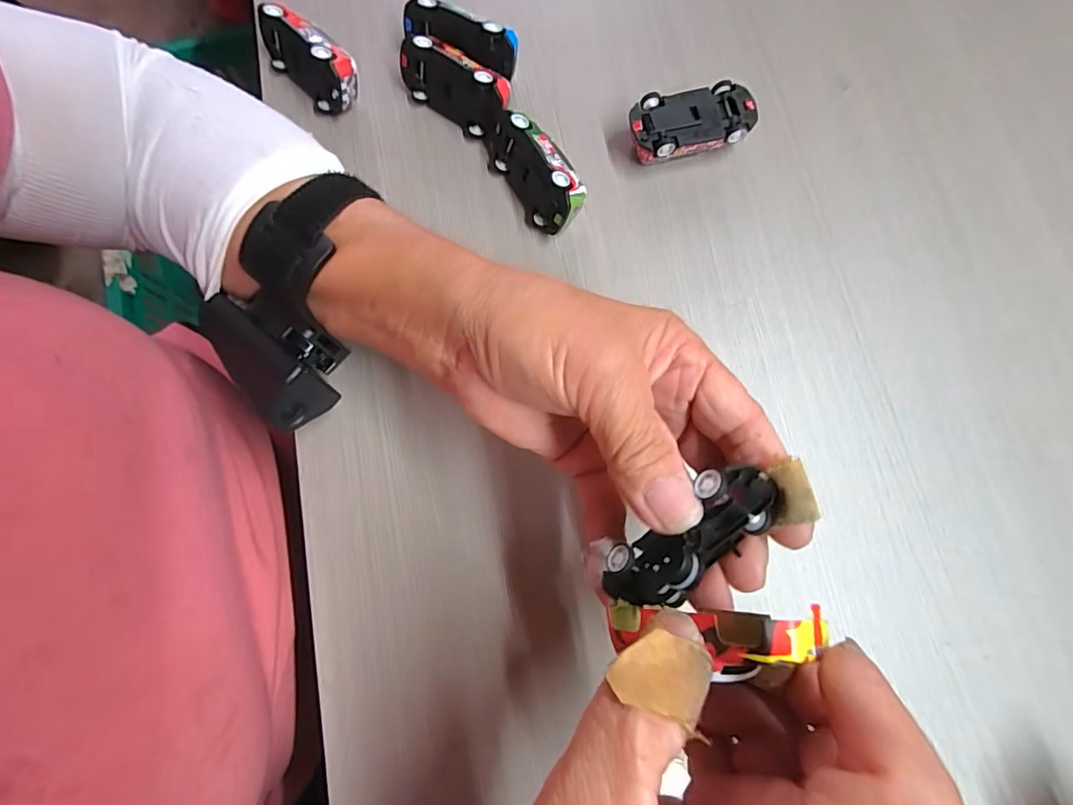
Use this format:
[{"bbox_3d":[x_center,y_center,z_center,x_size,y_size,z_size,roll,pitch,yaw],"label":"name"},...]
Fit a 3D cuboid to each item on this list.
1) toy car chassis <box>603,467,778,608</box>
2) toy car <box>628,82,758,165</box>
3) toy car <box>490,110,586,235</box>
[{"bbox_3d":[0.049,0.046,0.164,0.061,0.020,0.024,-42,81,12],"label":"toy car chassis"},{"bbox_3d":[0.081,-0.145,0.267,0.065,0.021,0.031,-13,79,-2],"label":"toy car"},{"bbox_3d":[0.001,-0.119,0.259,0.020,0.033,0.064,-23,77,-34],"label":"toy car"}]

